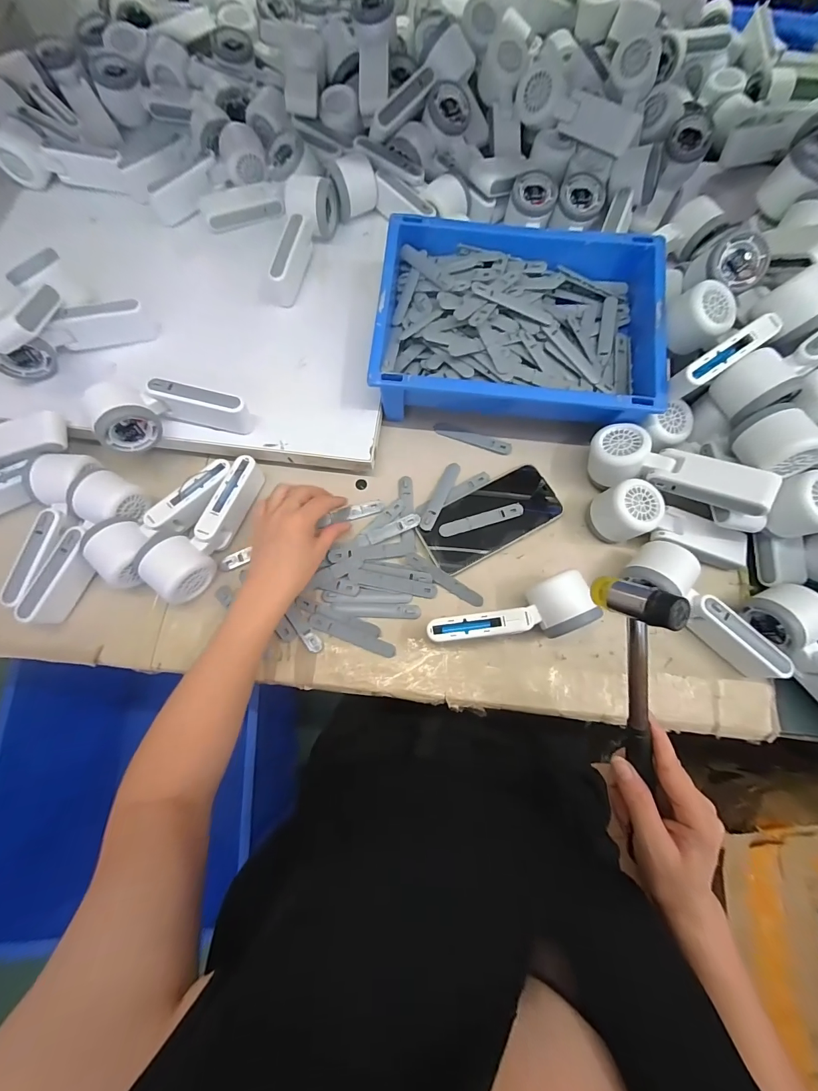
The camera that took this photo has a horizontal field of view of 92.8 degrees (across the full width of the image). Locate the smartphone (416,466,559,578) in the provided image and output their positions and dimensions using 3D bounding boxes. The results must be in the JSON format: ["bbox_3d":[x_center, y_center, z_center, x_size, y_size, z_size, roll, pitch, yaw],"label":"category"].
[{"bbox_3d":[0.092,-0.033,0.440,0.159,0.006,0.076,-29,78,-7],"label":"smartphone"}]

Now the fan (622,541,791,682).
[{"bbox_3d":[0.300,0.062,0.392,0.168,0.046,0.059,38,80,8],"label":"fan"}]

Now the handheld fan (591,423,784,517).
[{"bbox_3d":[0.272,-0.075,0.401,0.167,0.043,0.060,26,76,30],"label":"handheld fan"}]

